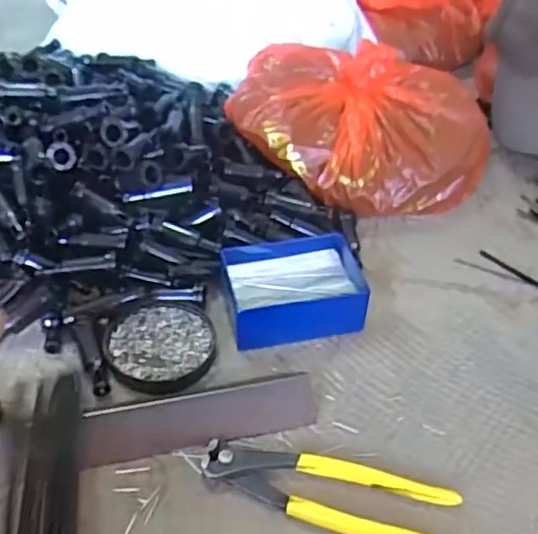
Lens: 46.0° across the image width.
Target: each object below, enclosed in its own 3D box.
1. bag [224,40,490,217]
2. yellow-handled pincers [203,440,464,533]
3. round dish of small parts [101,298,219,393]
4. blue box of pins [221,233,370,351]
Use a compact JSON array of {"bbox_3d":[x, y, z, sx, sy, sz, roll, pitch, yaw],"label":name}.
[{"bbox_3d":[0.099,-0.146,0.662,0.247,0.118,0.197,20,44,19],"label":"bag"},{"bbox_3d":[0.038,0.144,0.404,0.159,0.011,0.043,11,41,10],"label":"yellow-handled pincers"},{"bbox_3d":[-0.085,0.062,0.496,0.083,0.017,0.082,1,41,-1],"label":"round dish of small parts"},{"bbox_3d":[0.021,0.018,0.530,0.112,0.045,0.086,-8,42,-12],"label":"blue box of pins"}]

